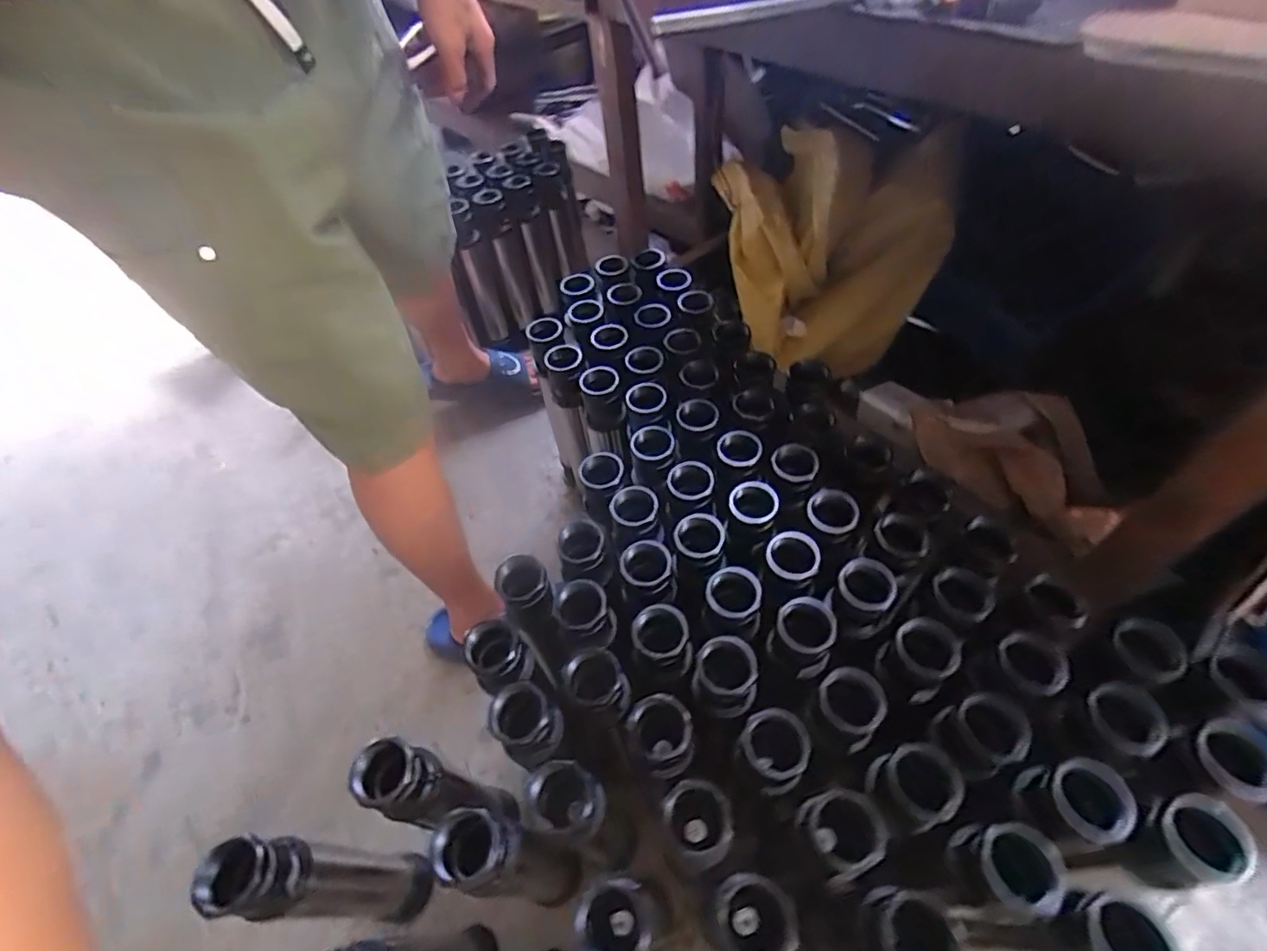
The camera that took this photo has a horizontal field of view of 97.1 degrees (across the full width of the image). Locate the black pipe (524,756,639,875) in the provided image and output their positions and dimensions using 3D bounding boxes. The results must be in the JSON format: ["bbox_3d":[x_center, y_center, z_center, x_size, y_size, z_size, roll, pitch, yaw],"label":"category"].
[{"bbox_3d":[-0.041,0.379,0.613,0.050,0.378,0.063,-34,57,-19],"label":"black pipe"}]

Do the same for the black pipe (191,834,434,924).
[{"bbox_3d":[-0.312,0.436,0.599,0.068,0.365,0.060,-1,53,5],"label":"black pipe"}]

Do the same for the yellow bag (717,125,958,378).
[{"bbox_3d":[0.352,-0.435,1.047,0.366,0.276,0.382,4,53,8],"label":"yellow bag"}]

